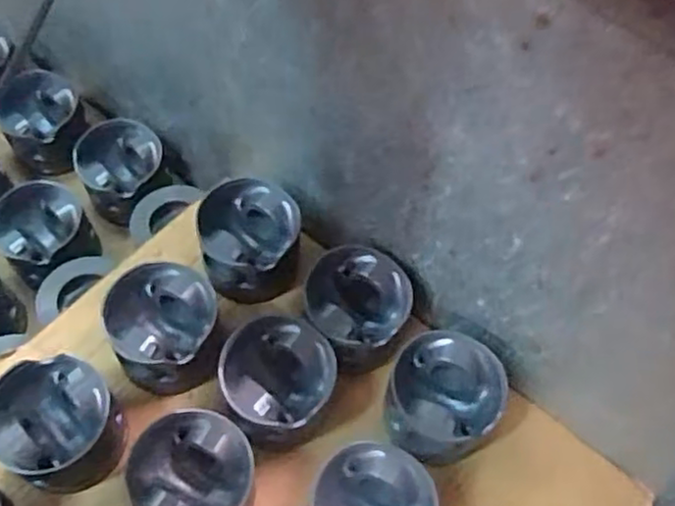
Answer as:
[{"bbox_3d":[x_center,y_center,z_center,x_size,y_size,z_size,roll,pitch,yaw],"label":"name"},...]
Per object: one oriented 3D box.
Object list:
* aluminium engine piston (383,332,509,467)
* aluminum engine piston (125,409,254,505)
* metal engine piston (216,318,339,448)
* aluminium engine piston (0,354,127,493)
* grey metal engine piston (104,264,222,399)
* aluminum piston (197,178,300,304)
[{"bbox_3d":[0.084,0.119,0.558,0.088,0.064,0.094,2,61,-3],"label":"aluminium engine piston"},{"bbox_3d":[-0.107,0.173,0.514,0.086,0.068,0.091,2,61,-3],"label":"aluminum engine piston"},{"bbox_3d":[-0.049,0.104,0.557,0.088,0.067,0.096,-16,64,-13],"label":"metal engine piston"},{"bbox_3d":[-0.214,0.133,0.530,0.086,0.072,0.084,2,61,-3],"label":"aluminium engine piston"},{"bbox_3d":[-0.144,0.065,0.574,0.086,0.077,0.088,2,61,-3],"label":"grey metal engine piston"},{"bbox_3d":[-0.080,-0.011,0.626,0.089,0.073,0.100,-9,63,-9],"label":"aluminum piston"}]

